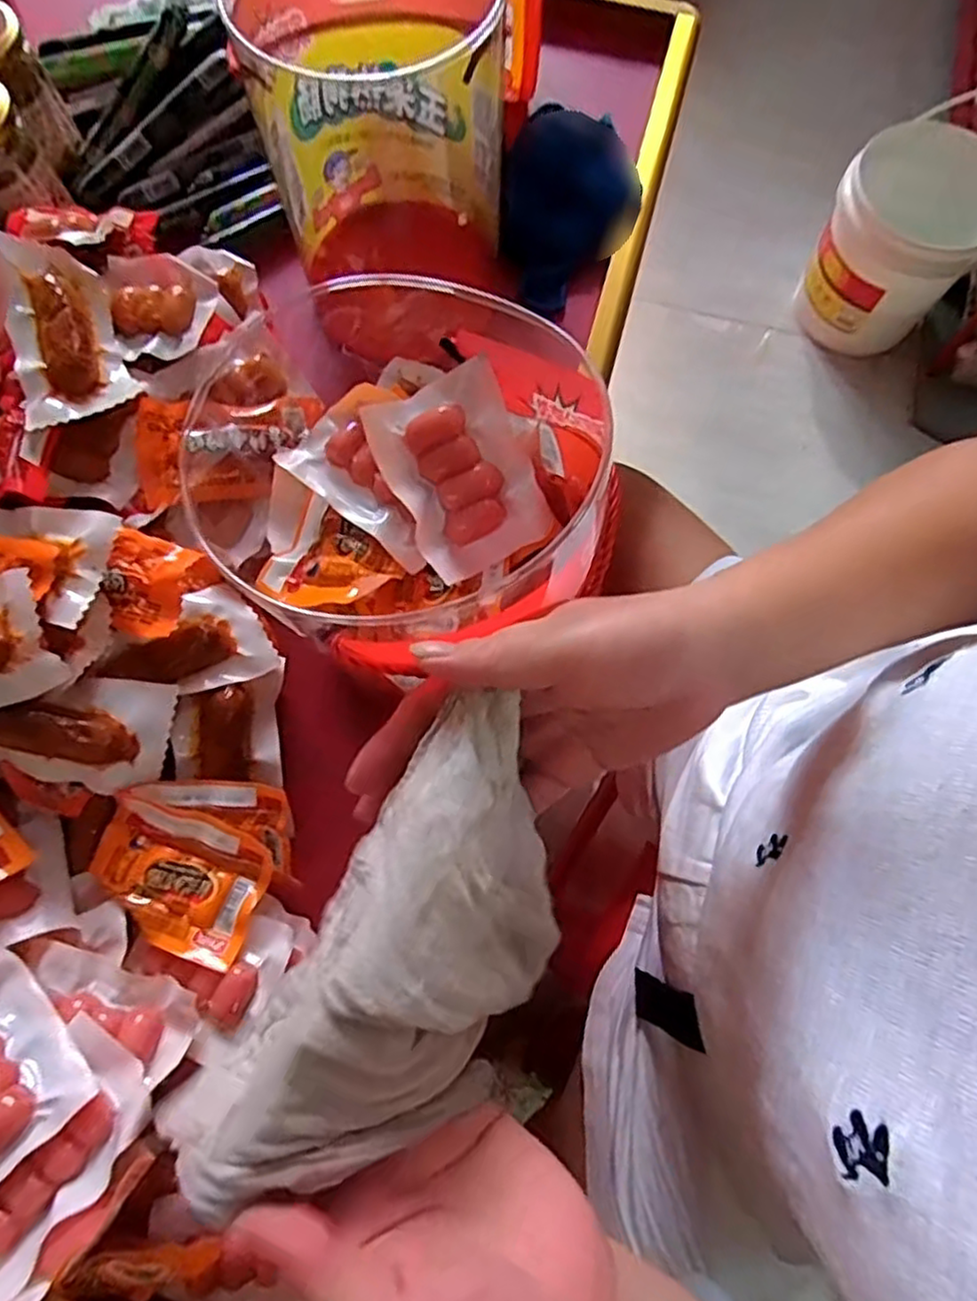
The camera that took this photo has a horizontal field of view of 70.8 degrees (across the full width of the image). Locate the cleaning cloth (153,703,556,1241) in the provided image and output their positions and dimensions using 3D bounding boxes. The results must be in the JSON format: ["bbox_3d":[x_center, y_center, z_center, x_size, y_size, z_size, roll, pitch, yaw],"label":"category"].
[{"bbox_3d":[-0.028,0.114,0.256,0.089,0.075,0.188,32,79,8],"label":"cleaning cloth"}]

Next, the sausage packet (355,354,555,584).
[{"bbox_3d":[-0.013,-0.083,0.321,0.063,0.015,0.087,-26,98,3],"label":"sausage packet"}]

